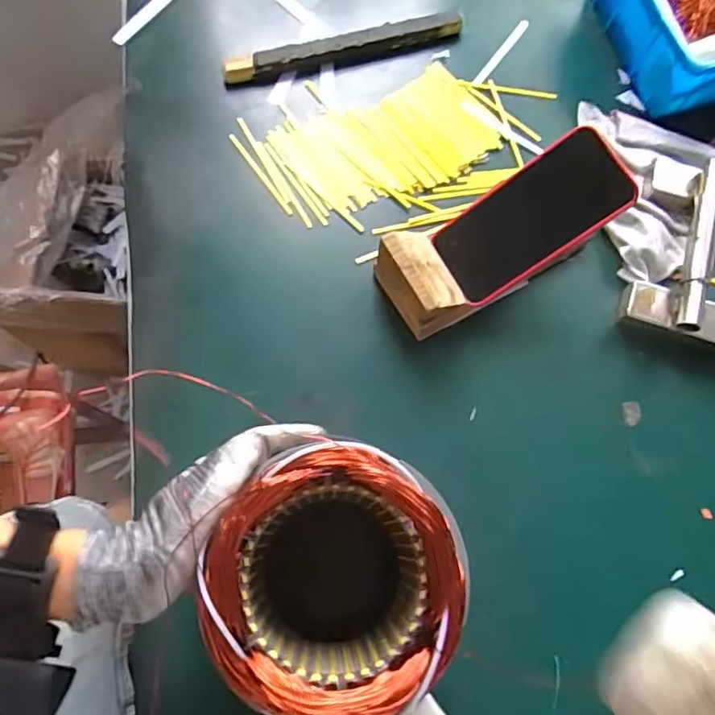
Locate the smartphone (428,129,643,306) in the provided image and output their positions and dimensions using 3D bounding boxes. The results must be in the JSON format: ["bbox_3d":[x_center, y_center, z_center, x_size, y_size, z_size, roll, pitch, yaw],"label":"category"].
[{"bbox_3d":[0.148,-0.120,0.504,0.161,0.015,0.078,-34,73,23],"label":"smartphone"}]

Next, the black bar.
[{"bbox_3d":[-0.014,-0.336,0.624,0.261,0.023,0.021,-18,73,-7],"label":"black bar"}]

